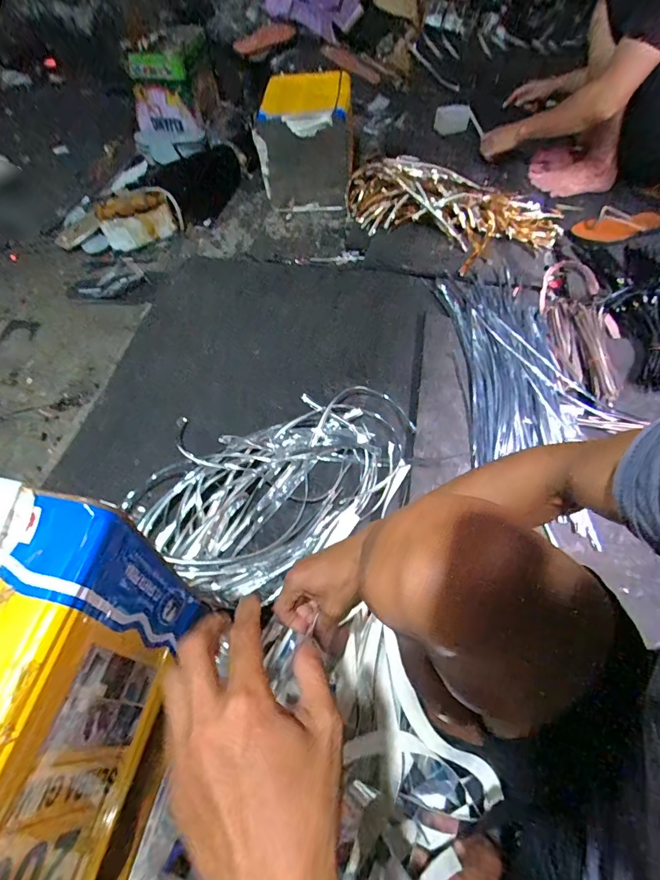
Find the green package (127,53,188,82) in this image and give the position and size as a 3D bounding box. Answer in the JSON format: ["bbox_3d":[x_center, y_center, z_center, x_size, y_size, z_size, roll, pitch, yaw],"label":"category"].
[{"bbox_3d":[-0.585,-1.252,1.383,0.187,0.063,0.043,-4,58,-1],"label":"green package"}]

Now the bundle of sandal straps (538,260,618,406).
[{"bbox_3d":[0.547,-0.266,0.920,0.124,0.038,0.402,10,56,7],"label":"bundle of sandal straps"}]

